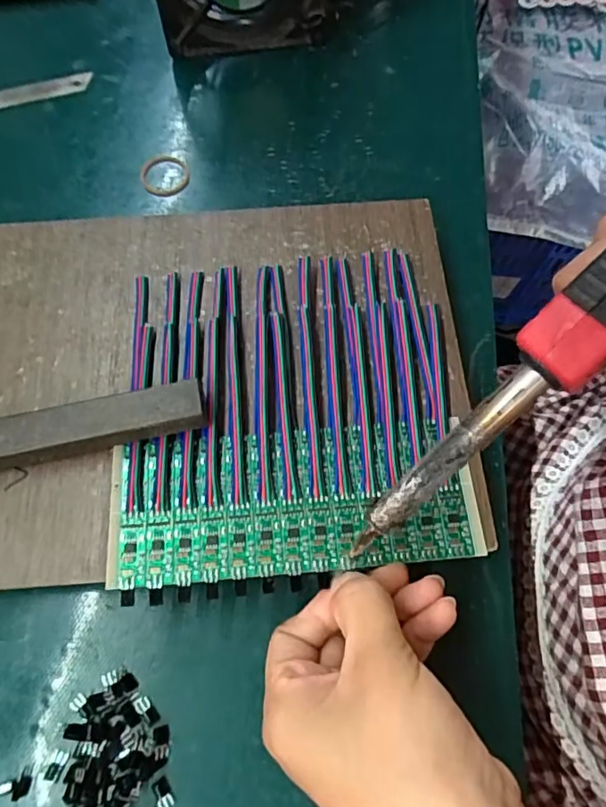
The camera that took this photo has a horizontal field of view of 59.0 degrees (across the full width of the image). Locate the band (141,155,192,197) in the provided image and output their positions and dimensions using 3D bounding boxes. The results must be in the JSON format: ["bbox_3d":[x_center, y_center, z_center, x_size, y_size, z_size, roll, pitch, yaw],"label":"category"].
[{"bbox_3d":[-0.092,-0.153,0.358,0.032,0.004,0.033,1,67,-2],"label":"band"}]

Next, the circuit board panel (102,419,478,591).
[{"bbox_3d":[-0.005,0.042,0.244,0.162,0.004,0.067,-3,67,-3],"label":"circuit board panel"}]

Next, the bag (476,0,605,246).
[{"bbox_3d":[0.441,-0.572,0.869,0.384,0.096,0.685,2,67,-1],"label":"bag"}]

